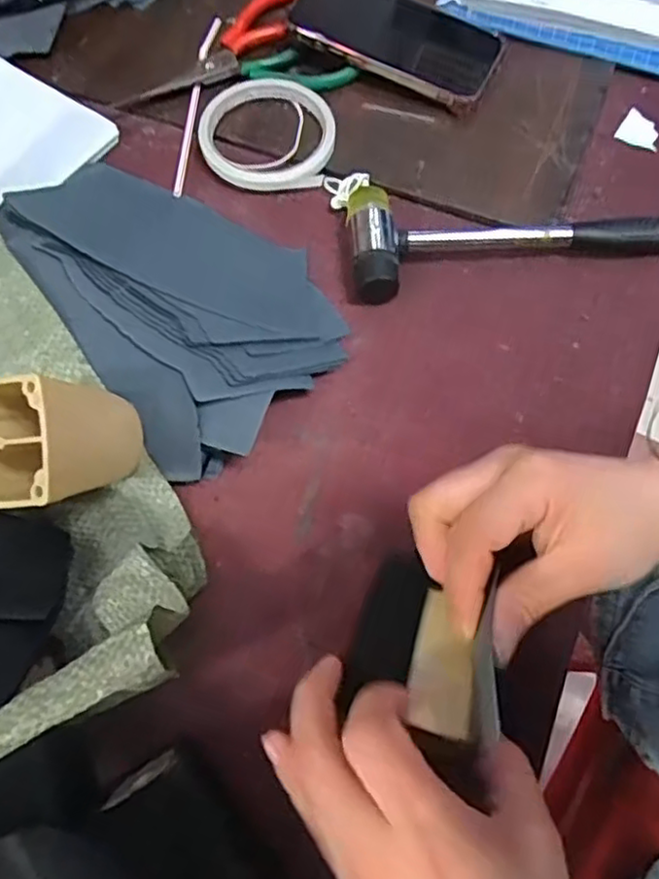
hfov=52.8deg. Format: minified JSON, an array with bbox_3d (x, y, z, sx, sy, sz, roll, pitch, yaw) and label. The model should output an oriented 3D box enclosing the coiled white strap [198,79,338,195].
[{"bbox_3d":[-0.042,-0.209,0.452,0.089,0.013,0.091,0,67,0],"label":"coiled white strap"}]

